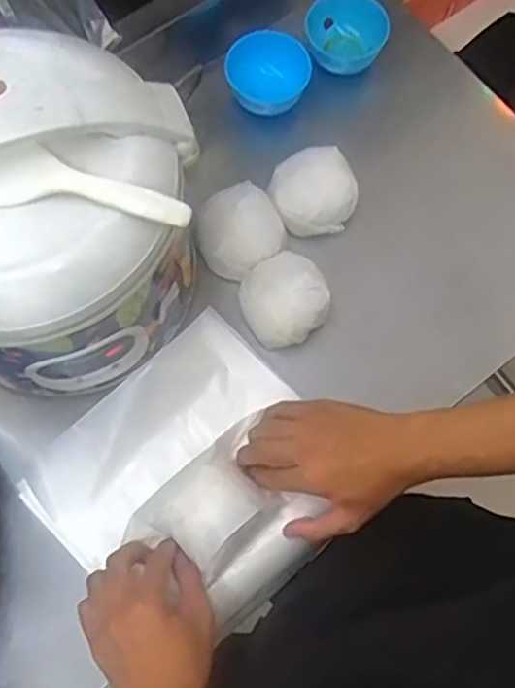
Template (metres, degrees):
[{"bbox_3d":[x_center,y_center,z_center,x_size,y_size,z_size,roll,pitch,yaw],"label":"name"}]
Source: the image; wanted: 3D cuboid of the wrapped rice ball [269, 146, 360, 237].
[{"bbox_3d":[0.057,-0.159,0.712,0.090,0.046,0.079,-5,72,-2],"label":"wrapped rice ball"}]

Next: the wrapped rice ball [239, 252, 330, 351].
[{"bbox_3d":[0.026,-0.044,0.681,0.076,0.050,0.085,-33,76,-11],"label":"wrapped rice ball"}]

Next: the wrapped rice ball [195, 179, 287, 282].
[{"bbox_3d":[-0.020,-0.116,0.702,0.084,0.053,0.083,0,72,-1],"label":"wrapped rice ball"}]

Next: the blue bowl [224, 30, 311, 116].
[{"bbox_3d":[0.011,-0.291,0.757,0.088,0.042,0.083,-2,72,-1],"label":"blue bowl"}]

